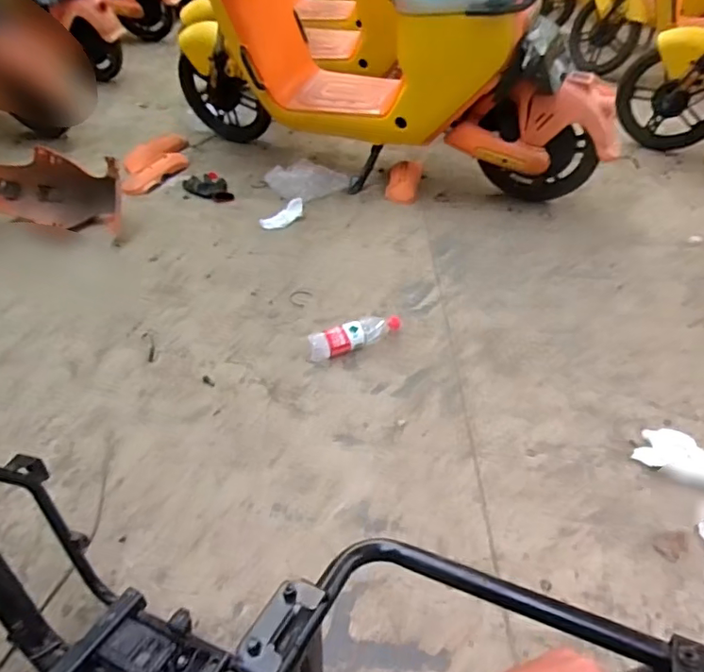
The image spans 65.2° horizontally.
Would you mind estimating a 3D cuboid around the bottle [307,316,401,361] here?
[{"bbox_3d":[0.009,-0.004,1.216,0.223,0.060,0.058,-23,48,-23],"label":"bottle"}]

